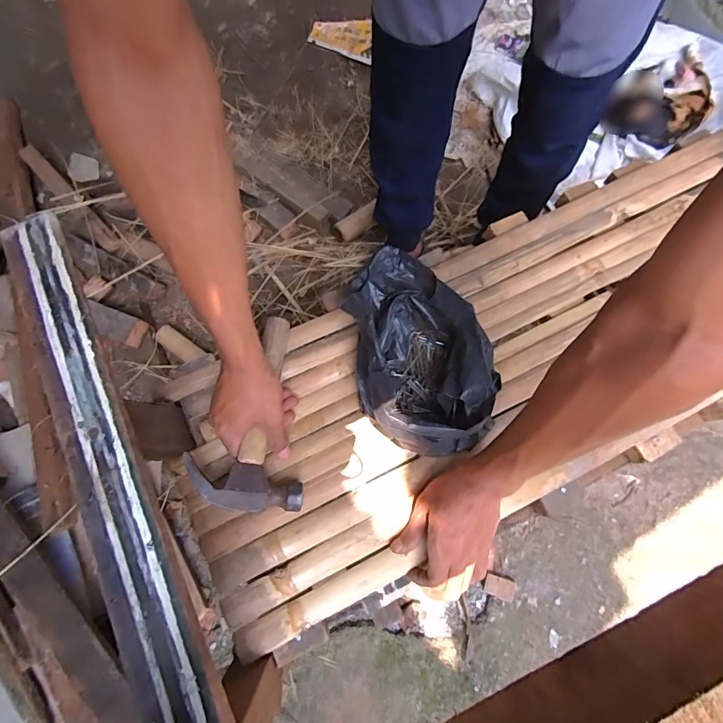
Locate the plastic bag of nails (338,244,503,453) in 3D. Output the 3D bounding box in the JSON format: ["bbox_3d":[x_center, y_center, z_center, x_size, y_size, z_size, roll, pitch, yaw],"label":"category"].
[{"bbox_3d":[0.057,-0.018,0.455,0.132,0.086,0.233,-16,75,-5],"label":"plastic bag of nails"}]

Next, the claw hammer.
[{"bbox_3d":[-0.107,0.049,0.447,0.115,0.042,0.212,8,71,2],"label":"claw hammer"}]

